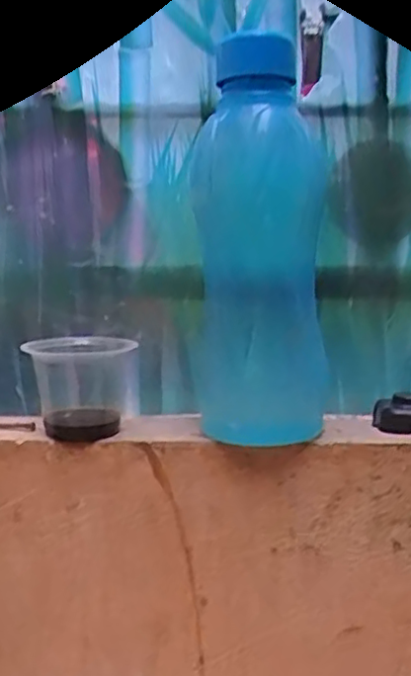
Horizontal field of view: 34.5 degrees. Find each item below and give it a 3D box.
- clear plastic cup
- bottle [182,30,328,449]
[{"bbox_3d":[-0.099,0.038,0.539,0.075,0.074,0.068,1,9,1],"label":"clear plastic cup"},{"bbox_3d":[0.043,-0.073,0.521,0.108,0.287,0.091,0,9,-4],"label":"bottle"}]

